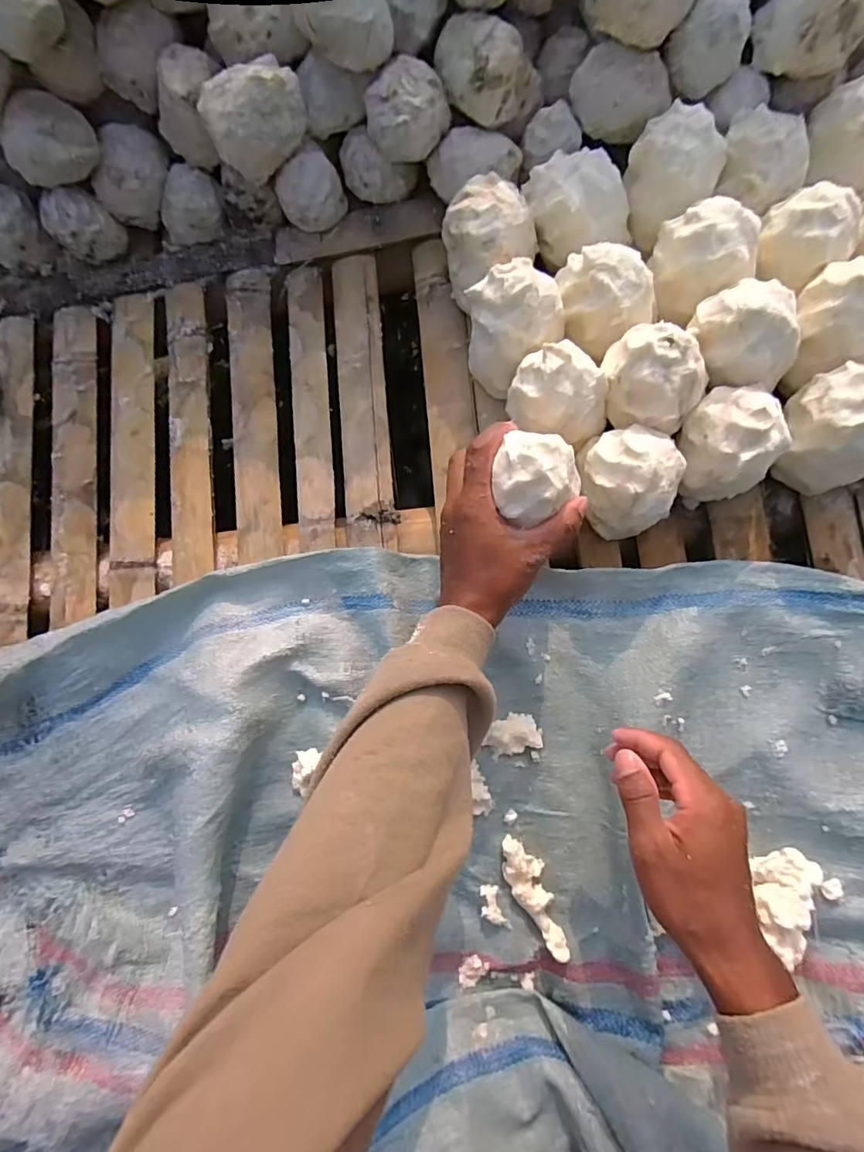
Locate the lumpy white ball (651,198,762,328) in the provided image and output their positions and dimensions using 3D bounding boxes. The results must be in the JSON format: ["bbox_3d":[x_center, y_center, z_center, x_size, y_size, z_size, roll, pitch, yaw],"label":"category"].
[{"bbox_3d":[0.237,-0.278,0.464,0.073,0.063,0.075,-1,81,5],"label":"lumpy white ball"}]

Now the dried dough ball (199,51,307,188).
[{"bbox_3d":[-0.154,-0.404,0.473,0.086,0.060,0.056,-23,80,1],"label":"dried dough ball"}]

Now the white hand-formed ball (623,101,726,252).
[{"bbox_3d":[0.216,-0.360,0.479,0.069,0.069,0.072,-1,81,5],"label":"white hand-formed ball"}]

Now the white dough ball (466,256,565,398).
[{"bbox_3d":[0.076,-0.228,0.495,0.089,0.103,0.082,-35,80,-1],"label":"white dough ball"}]

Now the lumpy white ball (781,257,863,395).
[{"bbox_3d":[0.346,-0.216,0.443,0.069,0.077,0.082,-9,81,4],"label":"lumpy white ball"}]

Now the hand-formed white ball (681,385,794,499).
[{"bbox_3d":[0.255,-0.114,0.454,0.072,0.074,0.085,-10,81,4],"label":"hand-formed white ball"}]

